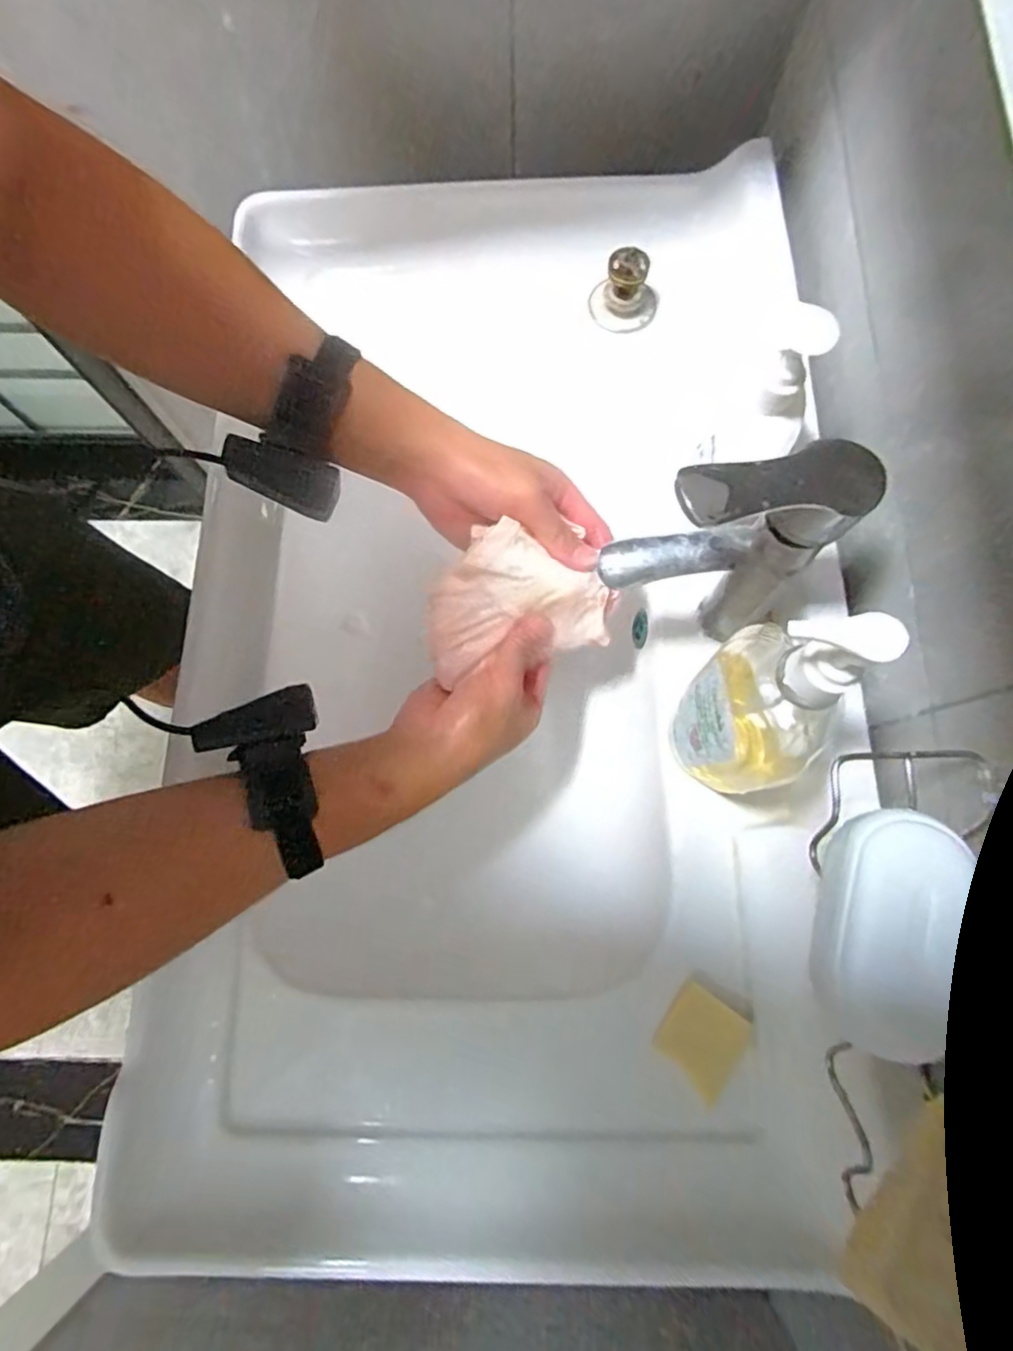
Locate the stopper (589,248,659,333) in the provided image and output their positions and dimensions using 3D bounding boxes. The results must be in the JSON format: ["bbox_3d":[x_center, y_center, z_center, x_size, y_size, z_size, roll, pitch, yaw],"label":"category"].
[{"bbox_3d":[0.102,-0.336,0.529,0.059,0.055,0.048,9,77,8],"label":"stopper"}]

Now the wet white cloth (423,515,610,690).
[{"bbox_3d":[0.001,-0.054,0.423,0.123,0.054,0.082,-15,77,-3],"label":"wet white cloth"}]

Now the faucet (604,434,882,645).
[{"bbox_3d":[0.122,-0.068,0.346,0.129,0.148,0.044,-12,75,2],"label":"faucet"}]

